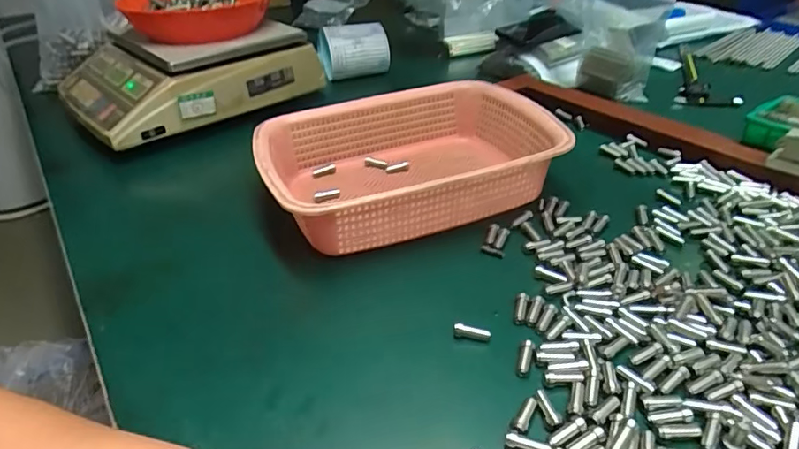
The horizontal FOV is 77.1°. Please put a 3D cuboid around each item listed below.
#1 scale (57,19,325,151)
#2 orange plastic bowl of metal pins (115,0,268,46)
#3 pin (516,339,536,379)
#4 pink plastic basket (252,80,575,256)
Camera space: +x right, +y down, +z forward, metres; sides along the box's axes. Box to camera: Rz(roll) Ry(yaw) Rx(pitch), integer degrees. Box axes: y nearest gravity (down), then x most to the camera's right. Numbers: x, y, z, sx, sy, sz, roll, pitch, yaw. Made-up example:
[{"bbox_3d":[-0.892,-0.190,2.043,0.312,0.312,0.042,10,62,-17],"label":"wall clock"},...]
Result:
[{"bbox_3d":[-0.342,-0.233,0.789,0.289,0.117,0.325,26,45,35],"label":"scale"},{"bbox_3d":[-0.297,-0.318,0.762,0.188,0.066,0.184,-4,34,2],"label":"orange plastic bowl of metal pins"},{"bbox_3d":[0.090,0.095,0.359,0.010,0.007,0.029,8,36,19],"label":"pin"},{"bbox_3d":[0.013,-0.067,0.542,0.303,0.081,0.212,-14,35,-13],"label":"pink plastic basket"}]

